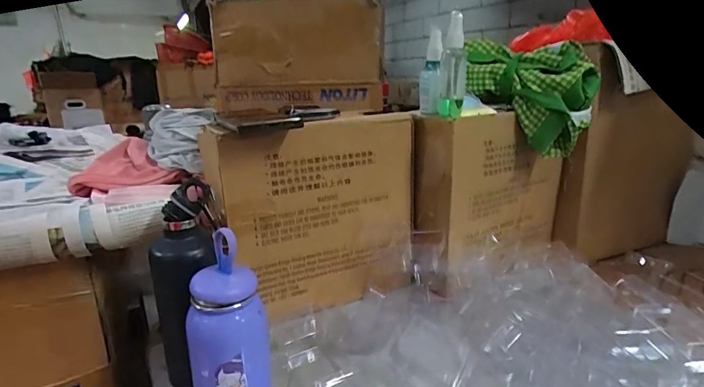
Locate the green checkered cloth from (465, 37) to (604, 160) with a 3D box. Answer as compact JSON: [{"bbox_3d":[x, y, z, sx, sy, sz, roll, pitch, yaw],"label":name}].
[{"bbox_3d":[0.263,-0.147,0.632,0.177,0.152,0.106,4,17,15],"label":"green checkered cloth"}]

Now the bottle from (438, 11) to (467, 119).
[{"bbox_3d":[0.139,-0.172,0.561,0.034,0.131,0.035,4,17,15],"label":"bottle"}]

